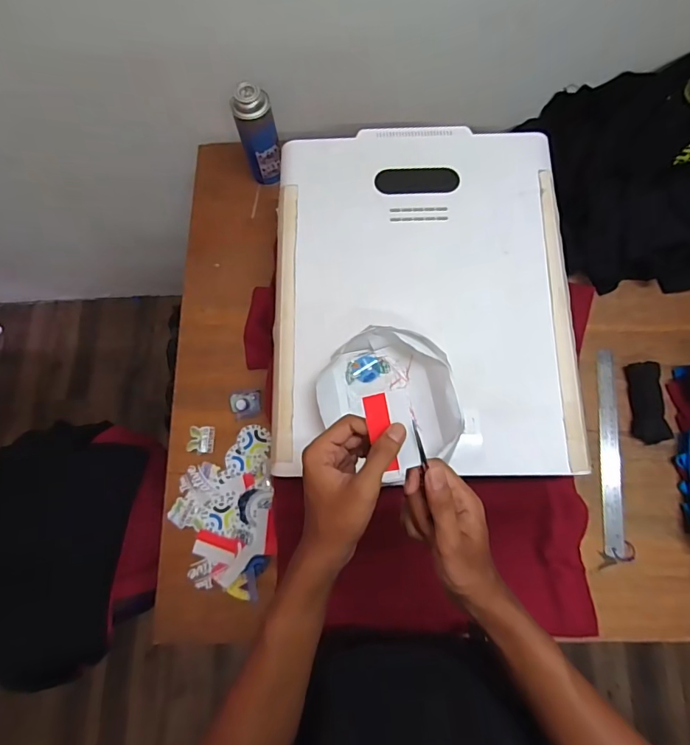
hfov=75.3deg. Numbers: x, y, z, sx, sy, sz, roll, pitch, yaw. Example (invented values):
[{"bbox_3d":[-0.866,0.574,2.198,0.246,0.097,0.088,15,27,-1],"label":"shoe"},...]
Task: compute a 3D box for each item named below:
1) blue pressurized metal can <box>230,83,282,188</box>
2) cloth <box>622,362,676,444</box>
[{"bbox_3d":[-0.148,-0.406,0.782,0.060,0.171,0.058,0,76,1],"label":"blue pressurized metal can"},{"bbox_3d":[0.484,0.048,0.715,0.047,0.026,0.127,0,76,1],"label":"cloth"}]

